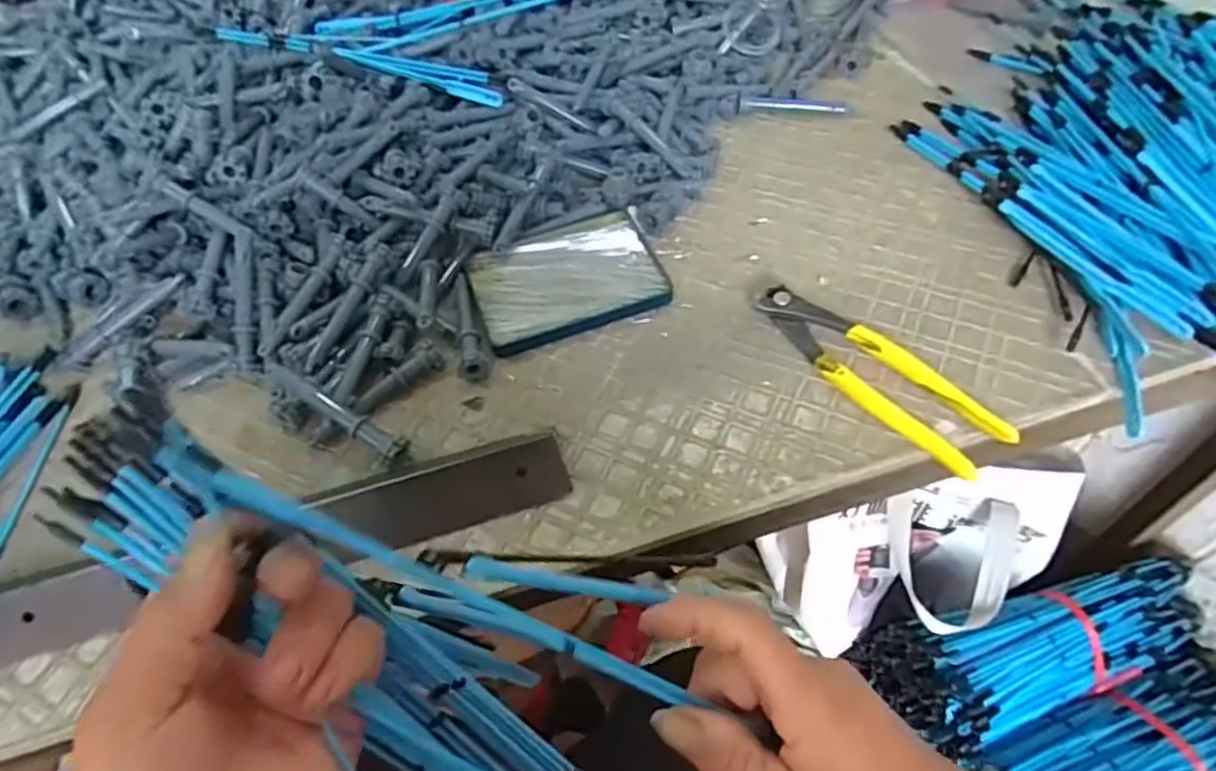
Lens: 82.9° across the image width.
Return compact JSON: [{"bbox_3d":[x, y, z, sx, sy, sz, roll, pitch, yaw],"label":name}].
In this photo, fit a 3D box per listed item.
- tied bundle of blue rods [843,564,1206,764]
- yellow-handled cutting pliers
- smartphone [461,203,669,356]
[{"bbox_3d":[0.448,0.250,0.704,0.312,0.112,0.135,-17,54,-8],"label":"tied bundle of blue rods"},{"bbox_3d":[0.156,-0.009,0.412,0.045,0.016,0.159,-33,58,-19],"label":"yellow-handled cutting pliers"},{"bbox_3d":[-0.029,-0.076,0.485,0.130,0.010,0.094,-18,54,-9],"label":"smartphone"}]

